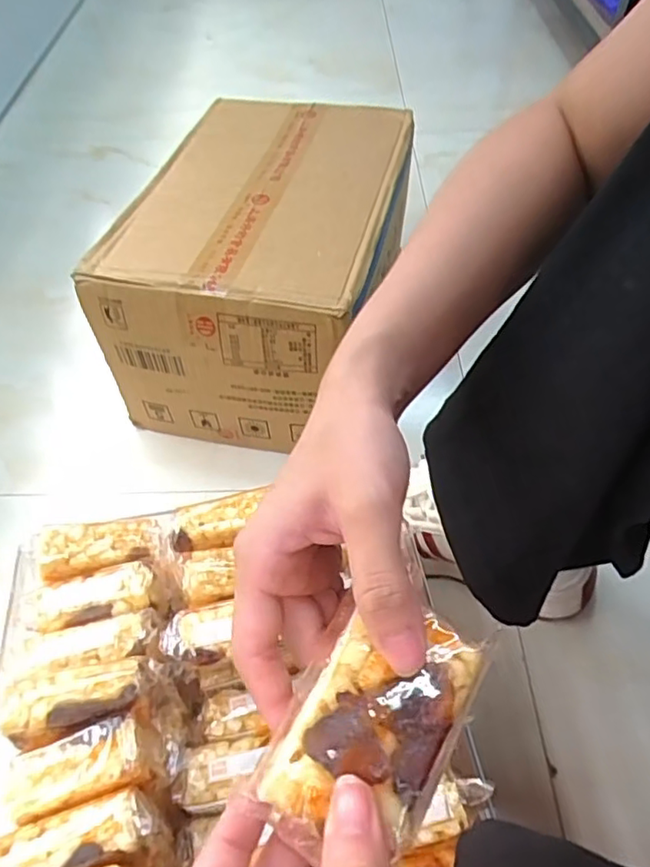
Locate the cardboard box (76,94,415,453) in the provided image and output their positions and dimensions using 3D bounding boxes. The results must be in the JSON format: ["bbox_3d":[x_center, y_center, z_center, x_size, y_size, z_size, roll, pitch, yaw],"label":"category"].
[{"bbox_3d":[-0.054,-0.193,0.692,0.263,0.208,0.391,10,53,10],"label":"cardboard box"}]

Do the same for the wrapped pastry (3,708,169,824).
[{"bbox_3d":[-0.132,0.181,0.324,0.079,0.025,0.037,-18,53,-12],"label":"wrapped pastry"}]

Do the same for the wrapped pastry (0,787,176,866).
[{"bbox_3d":[-0.129,0.218,0.314,0.084,0.046,0.033,-14,52,-9],"label":"wrapped pastry"}]

